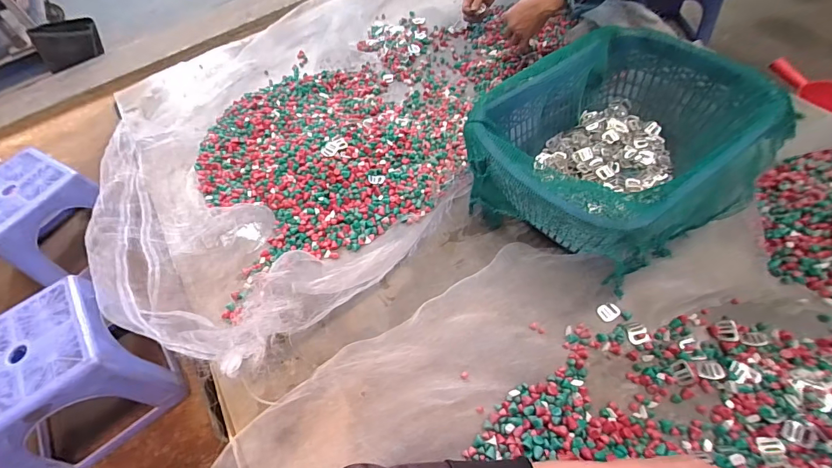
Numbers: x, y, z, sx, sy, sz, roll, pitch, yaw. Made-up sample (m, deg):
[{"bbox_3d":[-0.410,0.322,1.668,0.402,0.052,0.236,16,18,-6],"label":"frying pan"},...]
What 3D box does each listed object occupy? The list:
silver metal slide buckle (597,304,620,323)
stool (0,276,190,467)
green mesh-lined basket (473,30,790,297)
[{"bbox_3d":[0.309,0.125,0.644,0.031,0.005,0.027,-35,55,-3],"label":"silver metal slide buckle"},{"bbox_3d":[-0.608,0.255,0.721,0.245,0.212,0.232,-37,57,-16],"label":"stool"},{"bbox_3d":[0.349,-0.140,0.706,0.476,0.180,0.383,-34,58,-17],"label":"green mesh-lined basket"}]

